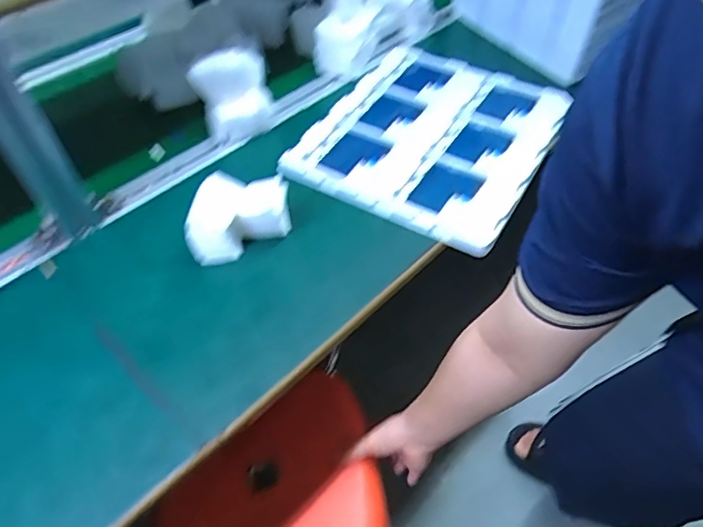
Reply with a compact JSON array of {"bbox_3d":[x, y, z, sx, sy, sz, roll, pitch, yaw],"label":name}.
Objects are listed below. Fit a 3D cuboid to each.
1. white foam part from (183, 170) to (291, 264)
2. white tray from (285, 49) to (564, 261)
[{"bbox_3d":[-0.121,-0.048,0.557,0.107,0.062,0.075,-7,50,-4],"label":"white foam part"},{"bbox_3d":[0.107,-0.174,0.673,0.274,0.024,0.319,25,56,21],"label":"white tray"}]

